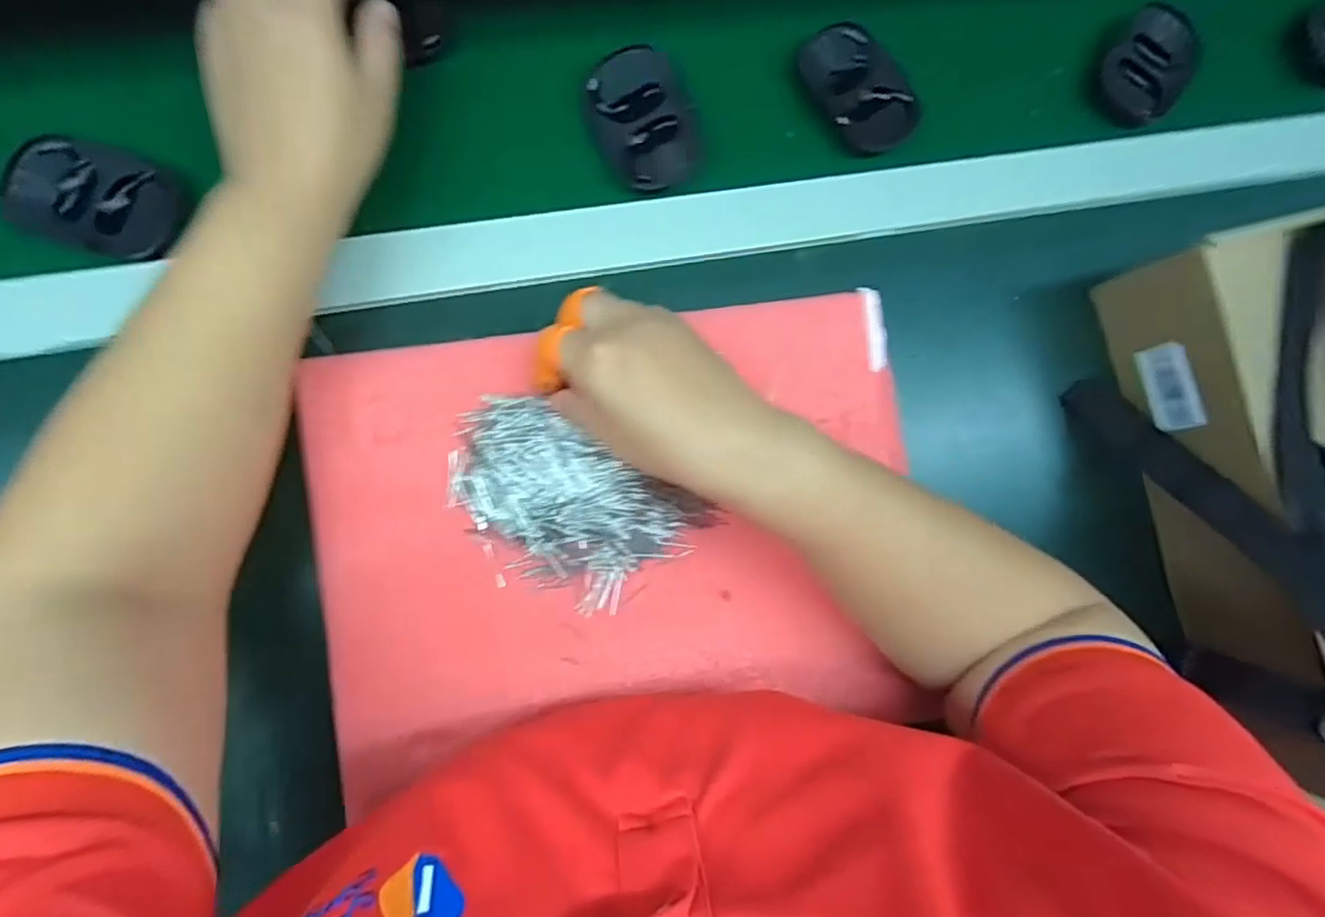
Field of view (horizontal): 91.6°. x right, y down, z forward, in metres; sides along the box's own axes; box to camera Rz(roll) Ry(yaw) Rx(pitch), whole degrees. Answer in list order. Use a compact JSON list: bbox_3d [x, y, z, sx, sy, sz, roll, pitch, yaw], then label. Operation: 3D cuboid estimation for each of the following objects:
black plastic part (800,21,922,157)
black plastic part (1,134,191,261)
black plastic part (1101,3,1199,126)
[{"bbox_3d":[0.129,-0.243,0.418,0.056,0.018,0.086,-33,89,-10],"label":"black plastic part"},{"bbox_3d":[-0.317,-0.146,0.360,0.086,0.017,0.057,13,82,-6],"label":"black plastic part"},{"bbox_3d":[0.340,-0.275,0.444,0.052,0.021,0.078,34,81,-3],"label":"black plastic part"}]

